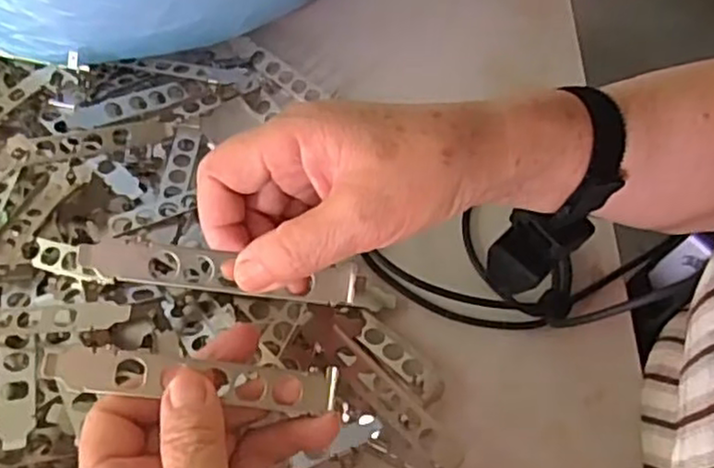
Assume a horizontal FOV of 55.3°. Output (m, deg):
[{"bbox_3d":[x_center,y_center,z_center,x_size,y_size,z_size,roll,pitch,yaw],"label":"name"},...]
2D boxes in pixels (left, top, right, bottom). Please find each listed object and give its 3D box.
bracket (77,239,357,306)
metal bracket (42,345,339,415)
[{"bbox_3d":[-0.060,0.017,0.305,0.119,0.012,0.019,8,98,-8],"label":"bracket"},{"bbox_3d":[-0.069,0.062,0.290,0.122,0.012,0.017,7,56,-6],"label":"metal bracket"}]

